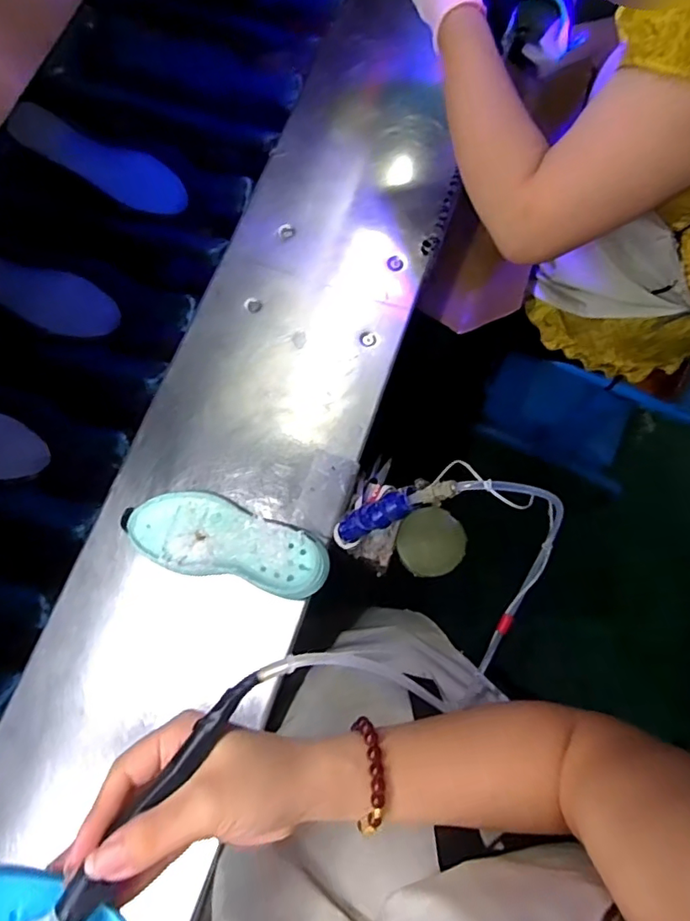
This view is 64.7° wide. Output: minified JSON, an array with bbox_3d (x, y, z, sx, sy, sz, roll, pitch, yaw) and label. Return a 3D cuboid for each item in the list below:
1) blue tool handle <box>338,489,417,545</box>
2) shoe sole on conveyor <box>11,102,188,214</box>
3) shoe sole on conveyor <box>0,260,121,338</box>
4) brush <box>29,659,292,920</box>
[{"bbox_3d":[0.024,0.052,0.481,0.020,0.120,0.024,-10,75,-30],"label":"blue tool handle"},{"bbox_3d":[-0.297,-0.368,0.669,0.204,0.009,0.081,24,62,-15],"label":"shoe sole on conveyor"},{"bbox_3d":[-0.358,-0.193,0.618,0.187,0.031,0.070,18,73,-32],"label":"shoe sole on conveyor"},{"bbox_3d":[-0.097,0.173,0.262,0.032,0.018,0.188,39,68,8],"label":"brush"}]

